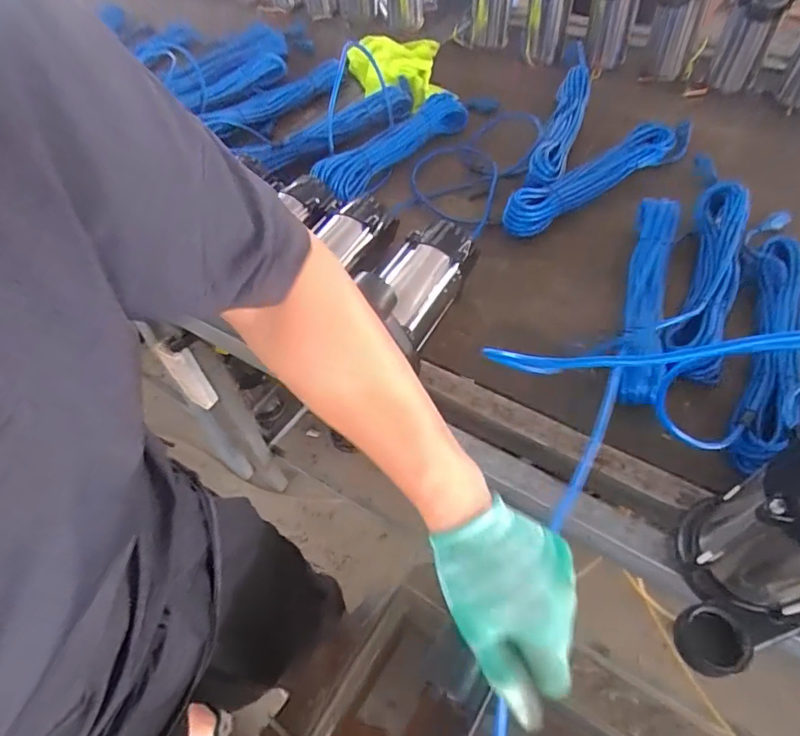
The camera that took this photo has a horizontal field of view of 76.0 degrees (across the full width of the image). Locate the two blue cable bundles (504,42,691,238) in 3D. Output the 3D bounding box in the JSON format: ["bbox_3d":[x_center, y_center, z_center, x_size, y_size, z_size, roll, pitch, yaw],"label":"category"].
[{"bbox_3d":[0.356,-0.379,0.882,0.245,0.093,0.448,16,57,16],"label":"two blue cable bundles"}]

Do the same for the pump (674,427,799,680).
[{"bbox_3d":[0.287,0.139,0.390,0.114,0.243,0.110,-3,54,3],"label":"pump"}]

